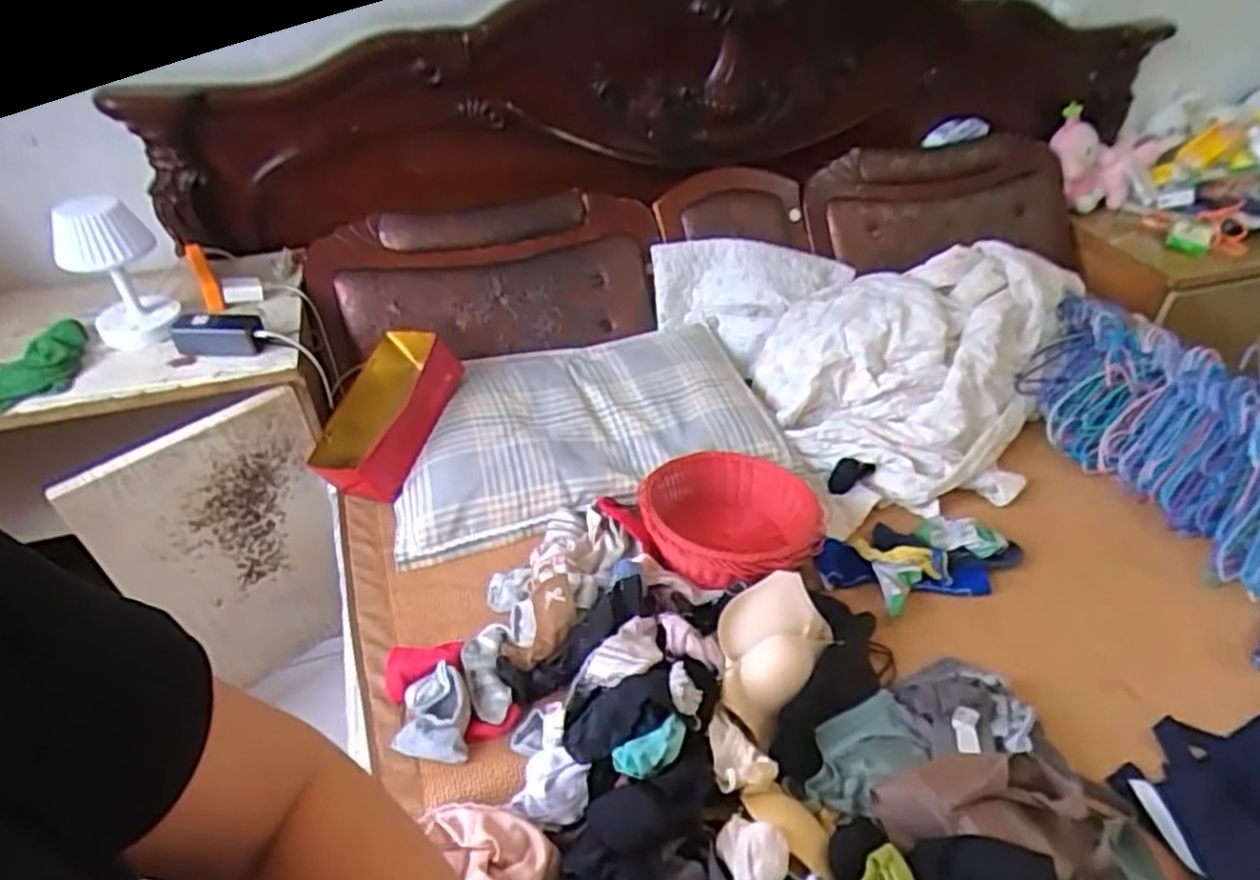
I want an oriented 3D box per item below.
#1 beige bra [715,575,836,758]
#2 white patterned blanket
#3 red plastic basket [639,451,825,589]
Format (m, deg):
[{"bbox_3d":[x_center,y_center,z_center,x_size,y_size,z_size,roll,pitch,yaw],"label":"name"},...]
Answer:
[{"bbox_3d":[0.179,0.269,0.984,0.125,0.079,0.200,25,45,28],"label":"beige bra"},{"bbox_3d":[0.529,-0.187,1.485,0.787,0.241,0.675,-12,41,-16],"label":"white patterned blanket"},{"bbox_3d":[0.157,0.136,1.188,0.267,0.114,0.256,0,39,0],"label":"red plastic basket"}]

